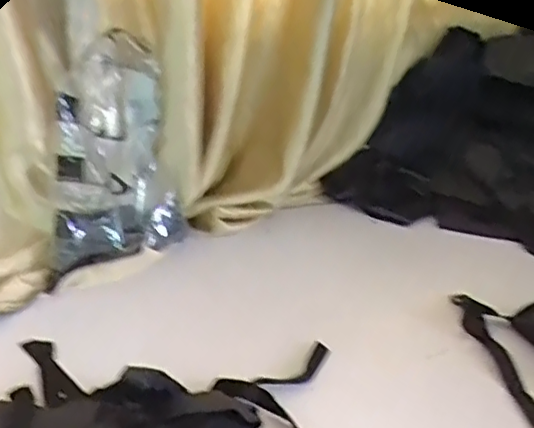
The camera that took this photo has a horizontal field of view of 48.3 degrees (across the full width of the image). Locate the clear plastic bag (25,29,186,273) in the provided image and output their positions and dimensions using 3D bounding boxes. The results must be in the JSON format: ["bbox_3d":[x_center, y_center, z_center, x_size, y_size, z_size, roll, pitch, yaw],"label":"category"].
[{"bbox_3d":[-0.236,-0.091,0.924,0.210,0.300,0.200,-3,25,-14],"label":"clear plastic bag"}]

